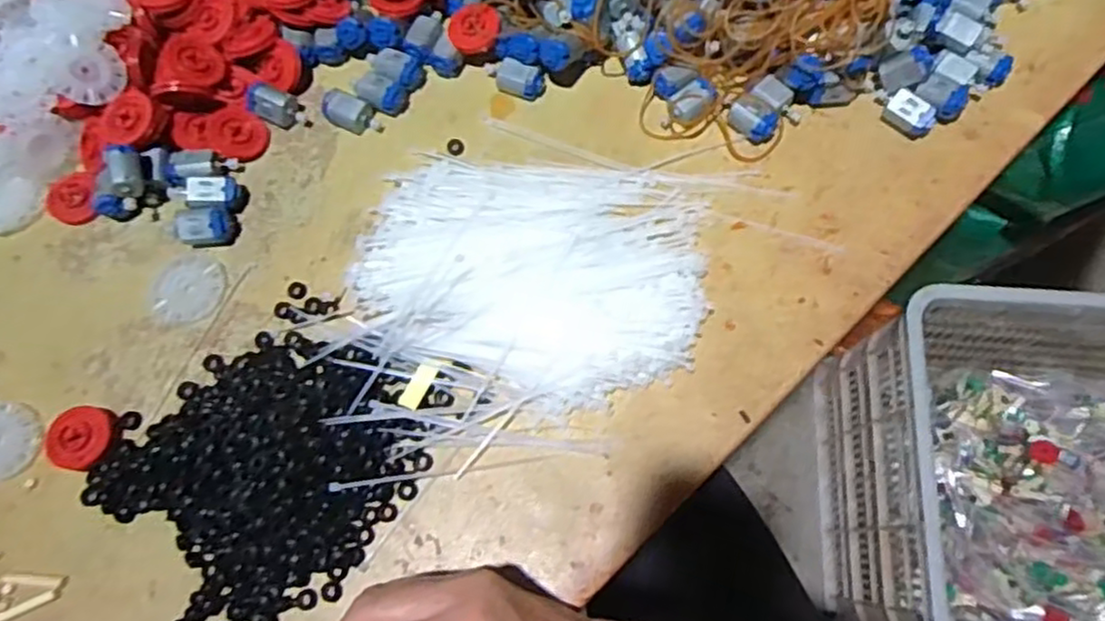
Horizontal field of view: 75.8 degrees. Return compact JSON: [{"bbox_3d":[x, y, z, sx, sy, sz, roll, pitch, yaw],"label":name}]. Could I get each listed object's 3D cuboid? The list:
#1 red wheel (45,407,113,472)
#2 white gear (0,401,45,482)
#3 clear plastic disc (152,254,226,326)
[{"bbox_3d":[-0.246,0.066,0.371,0.037,0.013,0.032,27,73,8],"label":"red wheel"},{"bbox_3d":[-0.291,0.069,0.373,0.042,0.008,0.040,0,72,0],"label":"white gear"},{"bbox_3d":[-0.204,-0.012,0.399,0.036,0.004,0.042,28,74,9],"label":"clear plastic disc"}]

